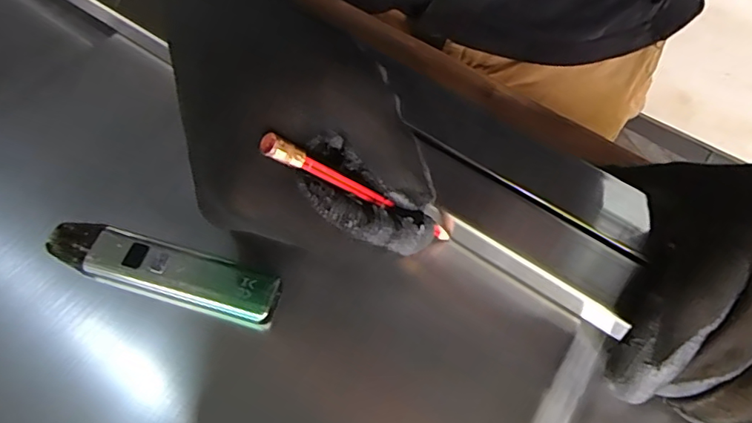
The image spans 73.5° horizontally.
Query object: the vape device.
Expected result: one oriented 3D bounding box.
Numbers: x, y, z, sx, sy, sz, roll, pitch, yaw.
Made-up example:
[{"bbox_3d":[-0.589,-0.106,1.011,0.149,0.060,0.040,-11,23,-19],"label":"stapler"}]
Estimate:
[{"bbox_3d":[-0.099,0.030,0.237,0.112,0.021,0.025,16,60,7],"label":"vape device"}]

